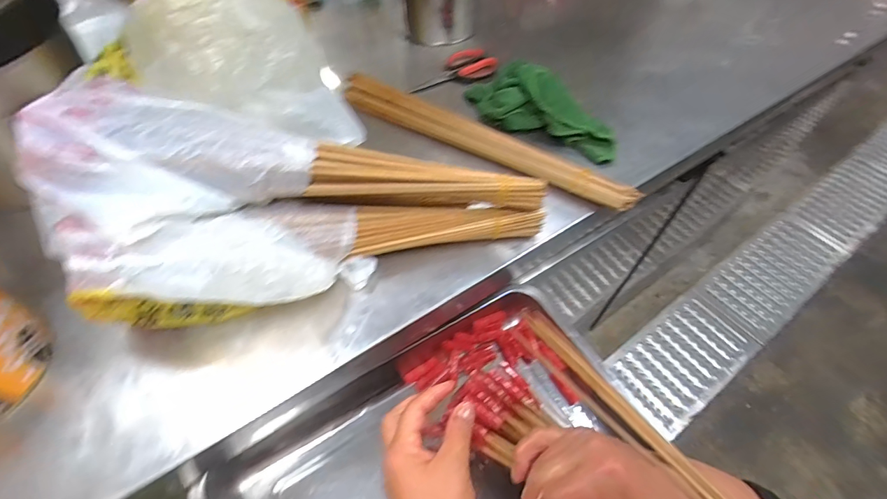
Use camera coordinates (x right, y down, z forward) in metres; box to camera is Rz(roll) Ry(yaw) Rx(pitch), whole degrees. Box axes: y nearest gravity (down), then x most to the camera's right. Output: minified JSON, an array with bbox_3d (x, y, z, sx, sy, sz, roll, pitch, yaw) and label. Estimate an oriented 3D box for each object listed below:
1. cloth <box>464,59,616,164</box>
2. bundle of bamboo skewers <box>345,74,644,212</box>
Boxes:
[{"bbox_3d":[0.128,-0.182,0.523,0.112,0.050,0.208,-34,61,-23],"label":"cloth"},{"bbox_3d":[0.040,-0.141,0.513,0.398,0.025,0.045,27,58,18],"label":"bundle of bamboo skewers"}]

